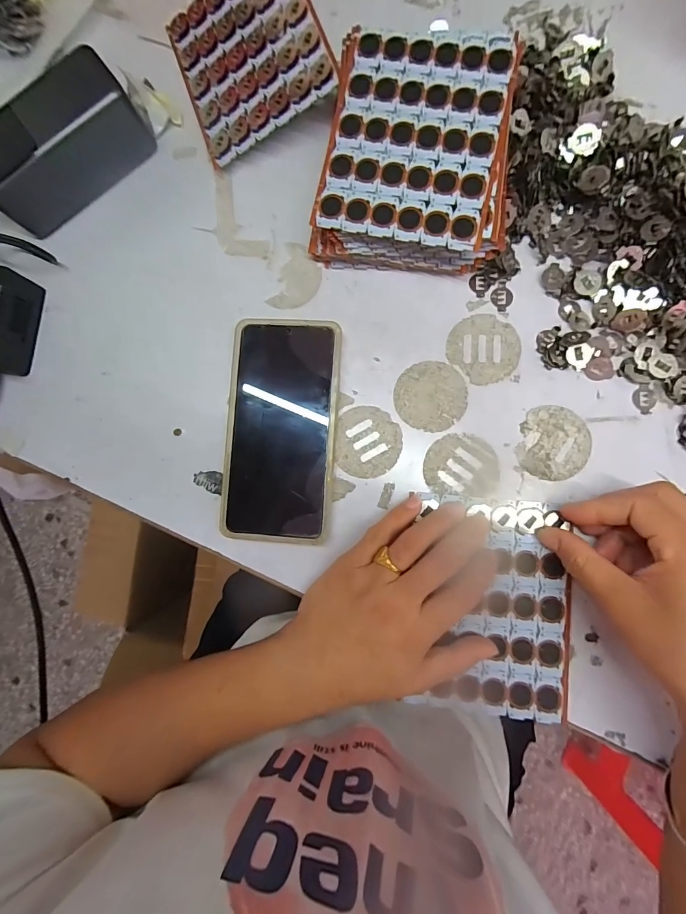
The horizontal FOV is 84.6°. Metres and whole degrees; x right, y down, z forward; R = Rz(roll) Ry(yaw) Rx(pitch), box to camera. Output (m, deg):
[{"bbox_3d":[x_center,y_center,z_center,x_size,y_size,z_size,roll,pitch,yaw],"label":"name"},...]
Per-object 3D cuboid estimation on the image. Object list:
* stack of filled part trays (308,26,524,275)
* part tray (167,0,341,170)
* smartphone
[{"bbox_3d":[0.054,-0.220,0.279,0.128,0.041,0.152,9,87,5],"label":"stack of filled part trays"},{"bbox_3d":[-0.076,-0.321,0.300,0.115,0.005,0.142,-22,81,15],"label":"part tray"},{"bbox_3d":[-0.046,-0.020,0.287,0.080,0.015,0.166,4,87,5],"label":"smartphone"}]

